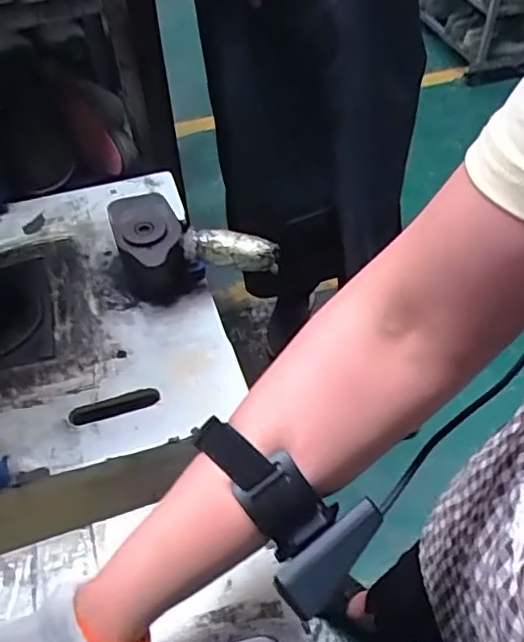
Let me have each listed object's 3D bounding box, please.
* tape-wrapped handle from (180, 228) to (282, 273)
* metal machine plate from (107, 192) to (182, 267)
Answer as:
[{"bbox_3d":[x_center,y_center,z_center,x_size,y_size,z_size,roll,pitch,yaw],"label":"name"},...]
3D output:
[{"bbox_3d":[-0.031,-0.071,0.587,0.093,0.031,0.026,8,50,10],"label":"tape-wrapped handle"},{"bbox_3d":[-0.117,-0.094,0.609,0.064,0.017,0.107,-18,50,-12],"label":"metal machine plate"}]

